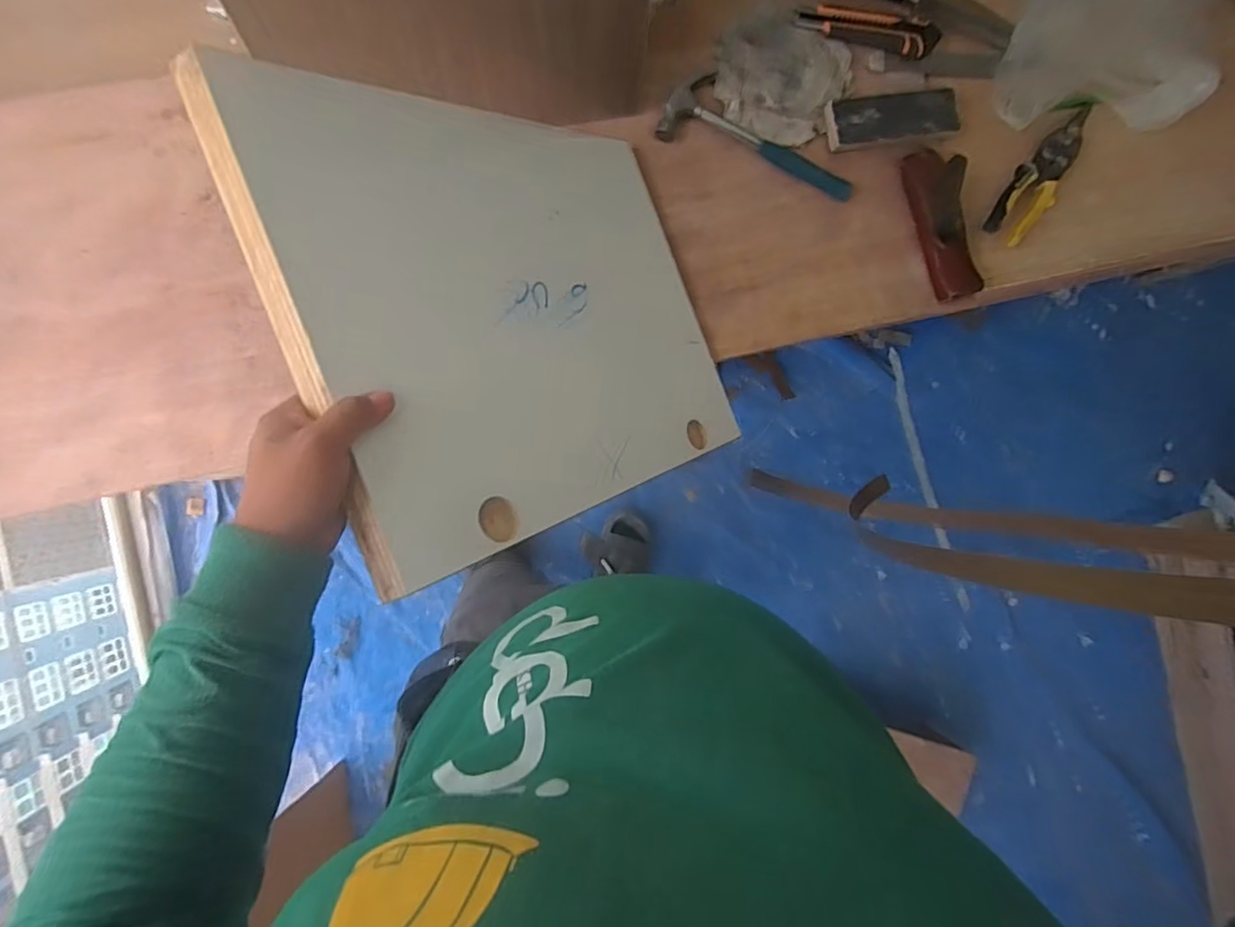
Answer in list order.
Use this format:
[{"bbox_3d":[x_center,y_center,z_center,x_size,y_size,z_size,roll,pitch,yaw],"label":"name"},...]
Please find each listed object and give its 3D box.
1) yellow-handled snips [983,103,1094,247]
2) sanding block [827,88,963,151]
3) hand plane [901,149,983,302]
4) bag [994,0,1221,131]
[{"bbox_3d":[0.566,-0.385,0.759,0.056,0.016,0.221,38,88,-7],"label":"yellow-handled snips"},{"bbox_3d":[0.358,-0.446,0.741,0.181,0.022,0.069,-10,94,-6],"label":"sanding block"},{"bbox_3d":[0.414,-0.306,0.737,0.057,0.048,0.193,-19,92,-6],"label":"hand plane"},{"bbox_3d":[0.629,-0.562,0.743,0.280,0.062,0.228,-3,93,-6],"label":"bag"}]

